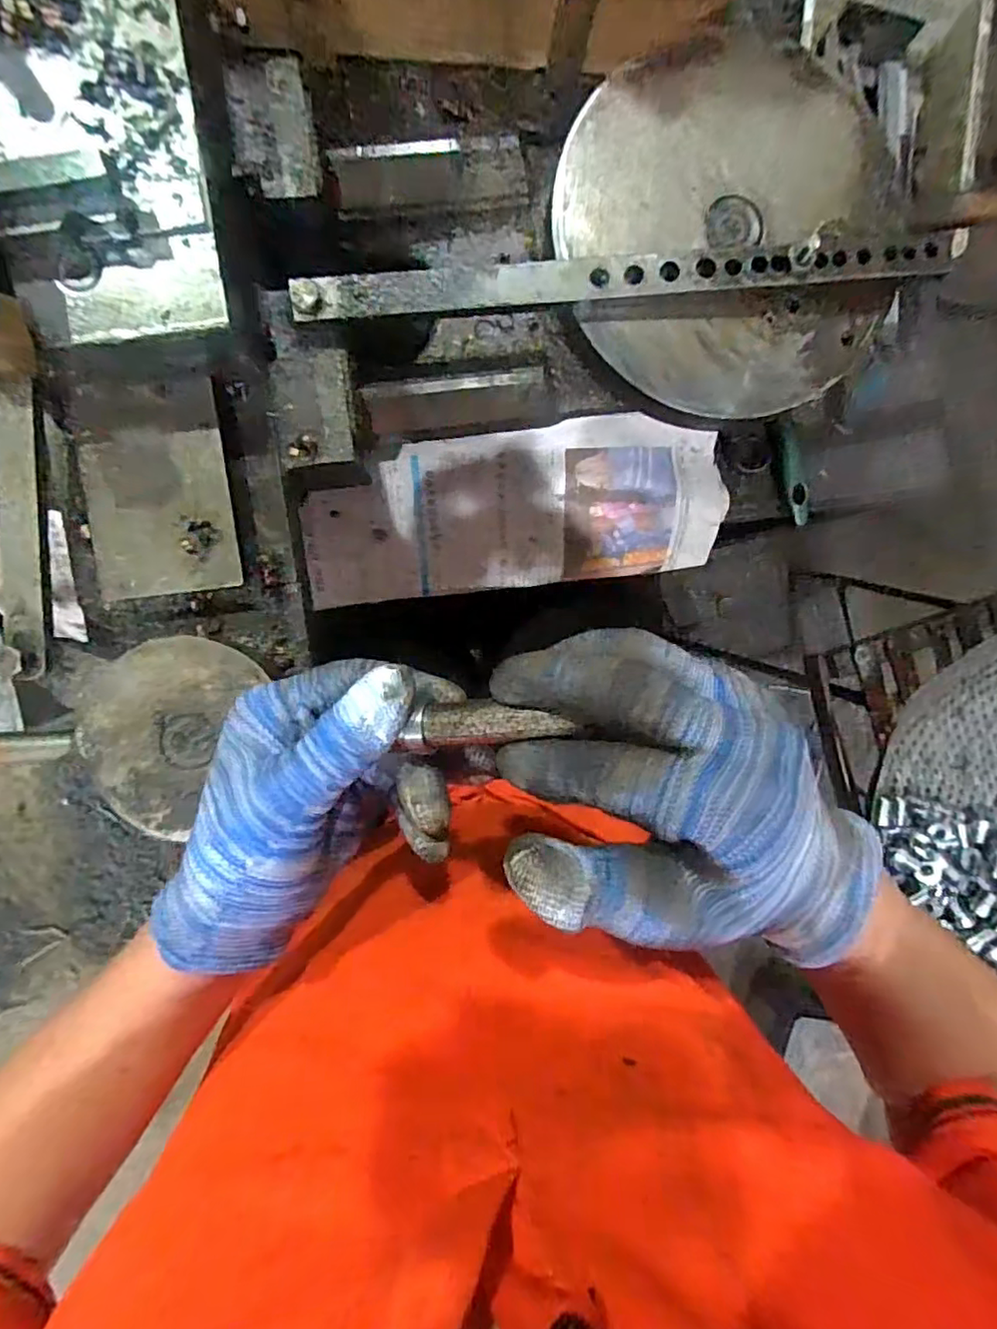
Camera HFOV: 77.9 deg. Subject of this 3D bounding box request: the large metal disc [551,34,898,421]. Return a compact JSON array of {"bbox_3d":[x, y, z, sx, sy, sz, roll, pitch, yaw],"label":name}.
[{"bbox_3d":[0.121,-0.222,0.318,0.170,0.011,0.175,-1,97,-5],"label":"large metal disc"}]

